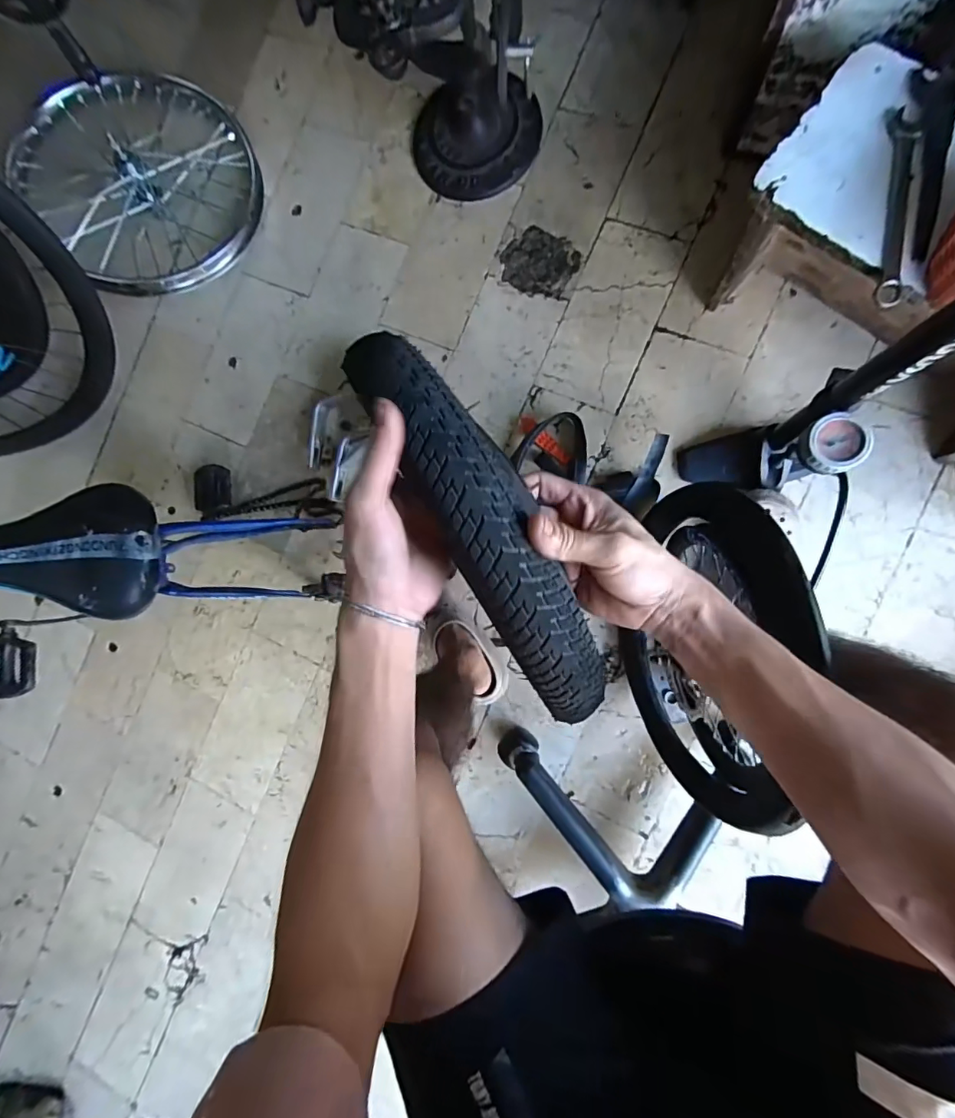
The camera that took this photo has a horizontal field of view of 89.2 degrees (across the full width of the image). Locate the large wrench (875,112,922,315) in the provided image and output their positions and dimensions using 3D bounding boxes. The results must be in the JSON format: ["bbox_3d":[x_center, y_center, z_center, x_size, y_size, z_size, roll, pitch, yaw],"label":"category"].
[{"bbox_3d":[0.440,-0.369,0.509,0.028,0.012,0.201,2,88,10],"label":"large wrench"}]

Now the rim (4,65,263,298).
[{"bbox_3d":[-0.597,-0.682,0.868,0.384,0.099,0.384,0,88,-8],"label":"rim"}]

